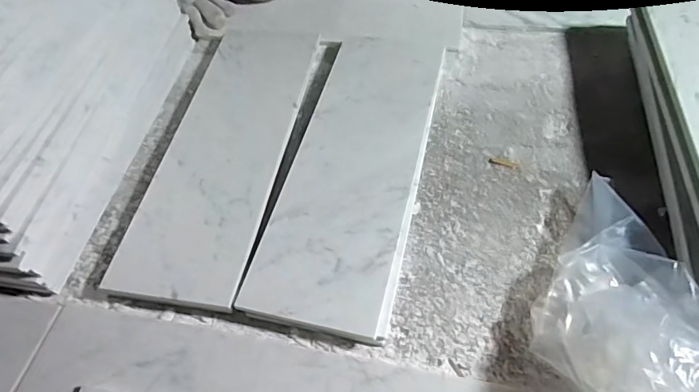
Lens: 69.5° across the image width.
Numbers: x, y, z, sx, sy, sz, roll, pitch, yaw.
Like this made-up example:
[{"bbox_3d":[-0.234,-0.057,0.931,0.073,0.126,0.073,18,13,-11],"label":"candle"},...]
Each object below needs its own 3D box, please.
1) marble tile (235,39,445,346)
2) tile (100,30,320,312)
[{"bbox_3d":[0.012,-0.051,0.644,0.157,0.015,0.459,9,55,12],"label":"marble tile"},{"bbox_3d":[-0.163,-0.074,0.671,0.159,0.011,0.456,6,56,9],"label":"tile"}]

